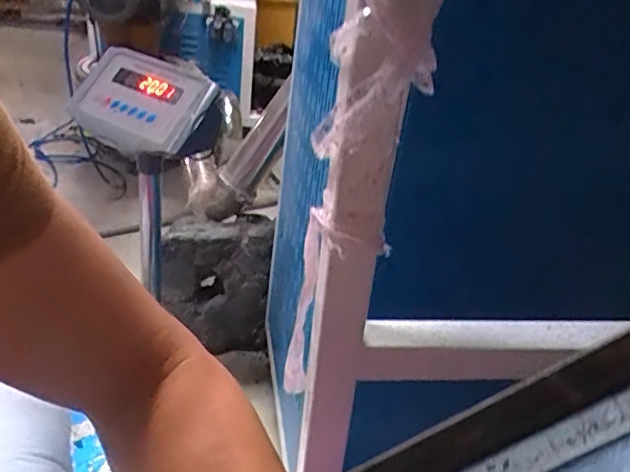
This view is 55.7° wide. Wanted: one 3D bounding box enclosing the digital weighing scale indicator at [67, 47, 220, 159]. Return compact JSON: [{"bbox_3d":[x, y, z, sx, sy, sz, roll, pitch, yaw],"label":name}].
[{"bbox_3d":[-0.277,-0.206,0.966,0.243,0.070,0.160,16,74,20],"label":"digital weighing scale indicator"}]

